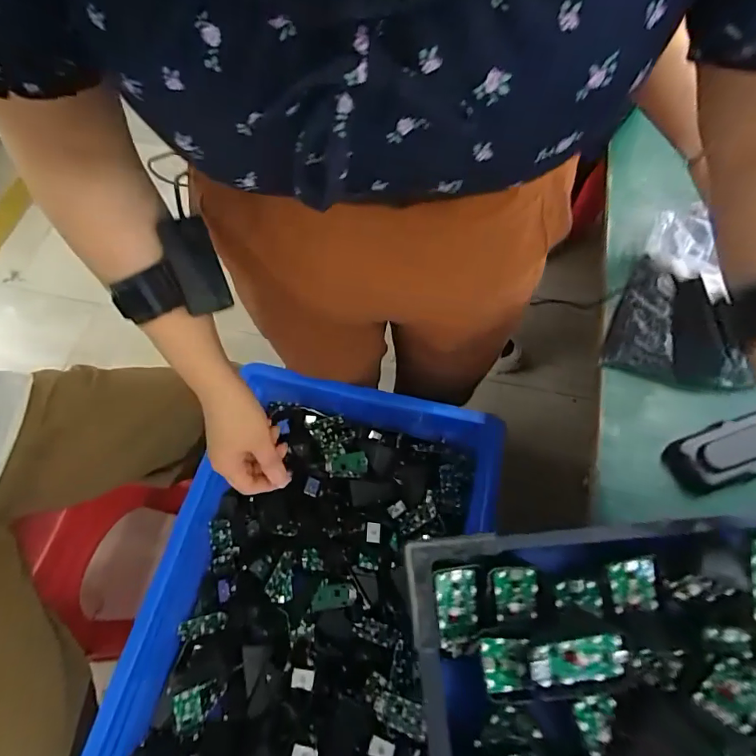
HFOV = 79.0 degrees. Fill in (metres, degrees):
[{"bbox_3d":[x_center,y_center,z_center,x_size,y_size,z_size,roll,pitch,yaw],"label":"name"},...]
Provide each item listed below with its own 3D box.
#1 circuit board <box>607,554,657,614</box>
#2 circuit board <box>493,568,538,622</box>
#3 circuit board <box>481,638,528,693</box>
[{"bbox_3d":[0.195,0.157,0.351,0.035,0.006,0.043,-7,90,-2],"label":"circuit board"},{"bbox_3d":[0.106,0.167,0.354,0.033,0.008,0.043,-3,98,2],"label":"circuit board"},{"bbox_3d":[0.090,0.201,0.322,0.037,0.008,0.031,12,52,-18],"label":"circuit board"}]

